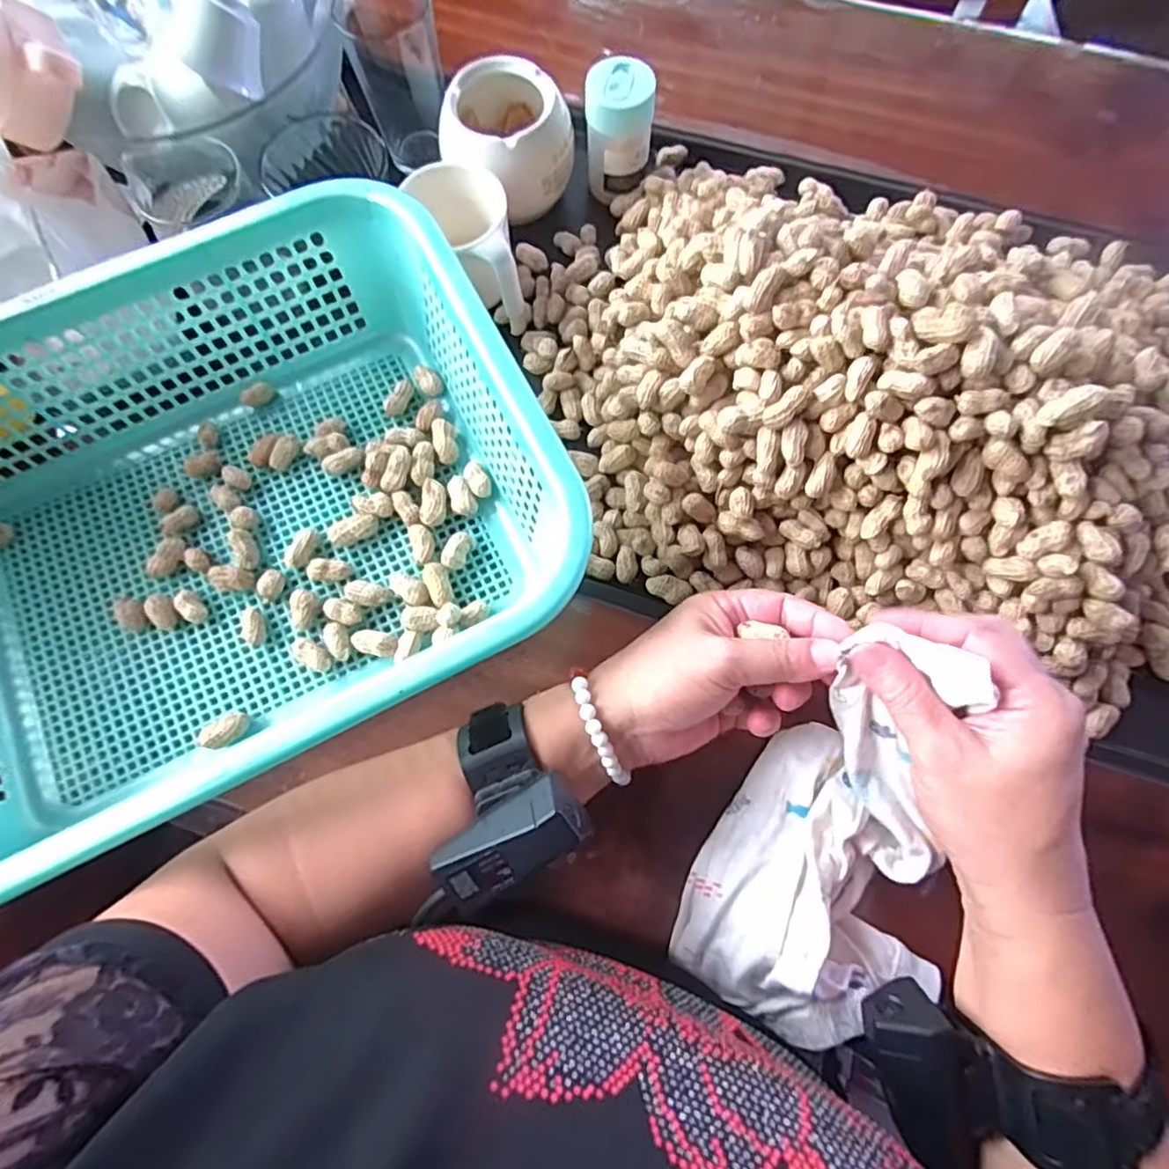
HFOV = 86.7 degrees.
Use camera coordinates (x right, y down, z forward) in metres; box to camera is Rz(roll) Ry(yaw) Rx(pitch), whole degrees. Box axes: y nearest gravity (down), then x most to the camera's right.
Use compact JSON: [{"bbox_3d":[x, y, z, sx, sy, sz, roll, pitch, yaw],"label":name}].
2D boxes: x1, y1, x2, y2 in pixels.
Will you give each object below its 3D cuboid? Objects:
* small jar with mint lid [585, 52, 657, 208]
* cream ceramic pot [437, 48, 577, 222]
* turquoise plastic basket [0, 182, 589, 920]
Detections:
[{"bbox_3d":[0.025,-0.339,0.458,0.047,0.064,0.047,0,74,1],"label":"small jar with mint lid"},{"bbox_3d":[-0.059,-0.332,0.462,0.095,0.064,0.089,0,74,1],"label":"cream ceramic pot"},{"bbox_3d":[-0.214,-0.029,0.355,0.372,0.108,0.293,-26,75,-8],"label":"turquoise plastic basket"}]

